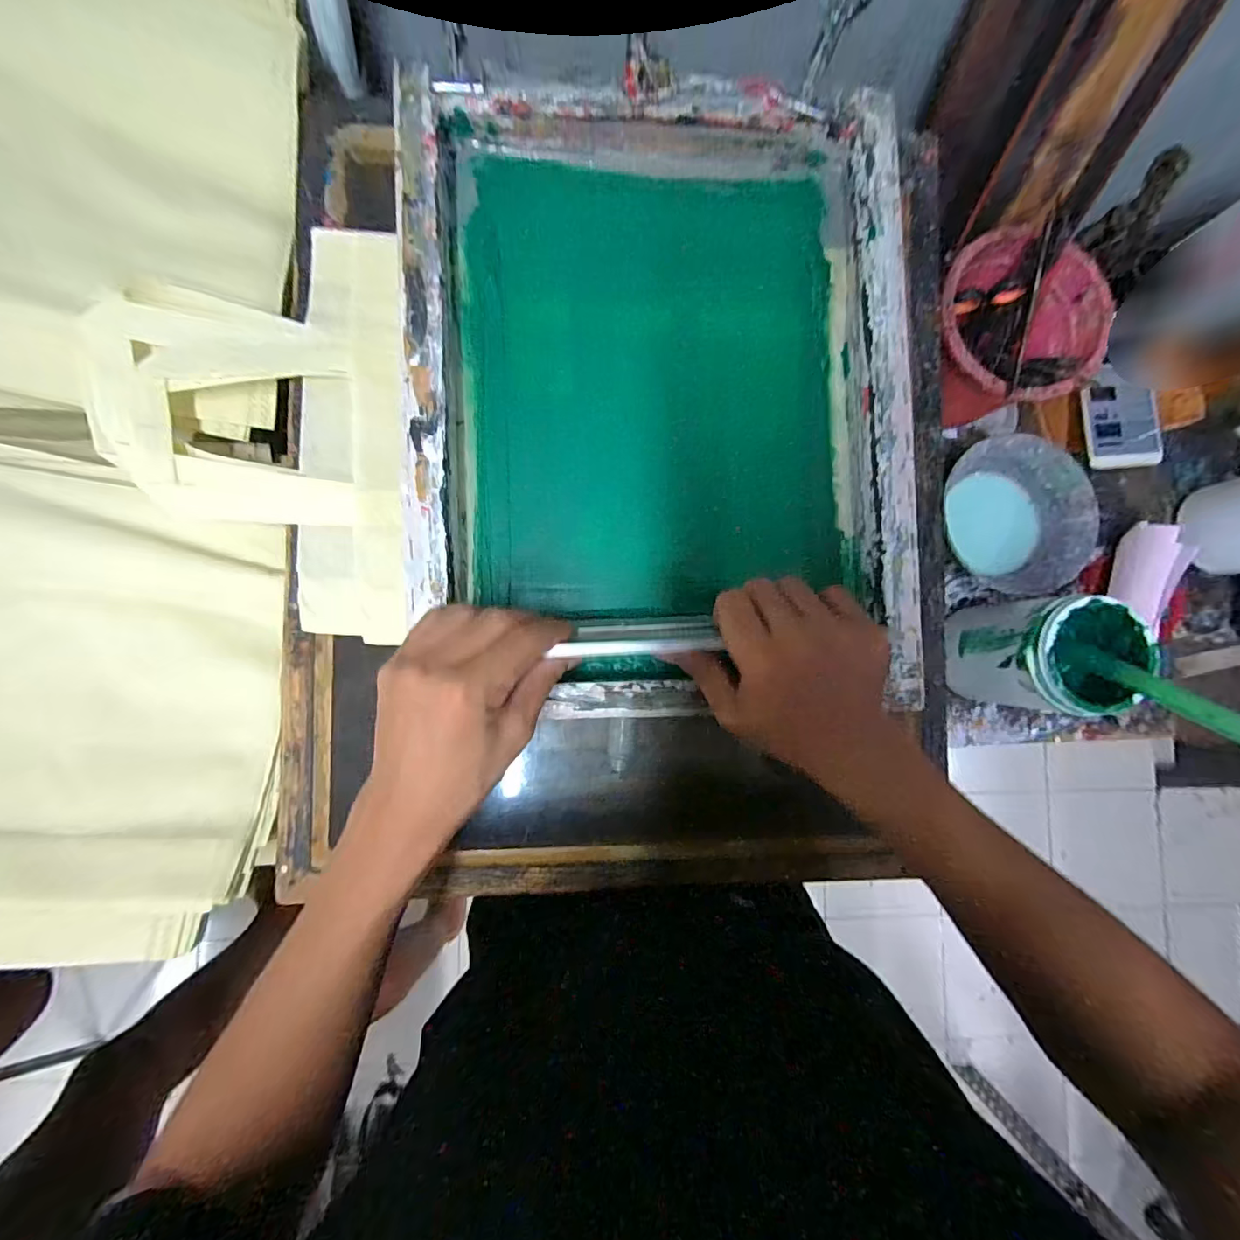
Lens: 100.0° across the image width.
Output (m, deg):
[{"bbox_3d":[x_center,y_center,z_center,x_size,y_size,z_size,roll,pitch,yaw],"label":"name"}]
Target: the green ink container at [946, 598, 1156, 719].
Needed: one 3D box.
[{"bbox_3d":[0.385,0.033,0.482,0.096,0.126,0.100,-2,87,-3],"label":"green ink container"}]

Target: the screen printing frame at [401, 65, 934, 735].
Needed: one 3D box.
[{"bbox_3d":[0.033,-0.153,0.375,0.353,0.050,0.429,-2,91,-5],"label":"screen printing frame"}]

